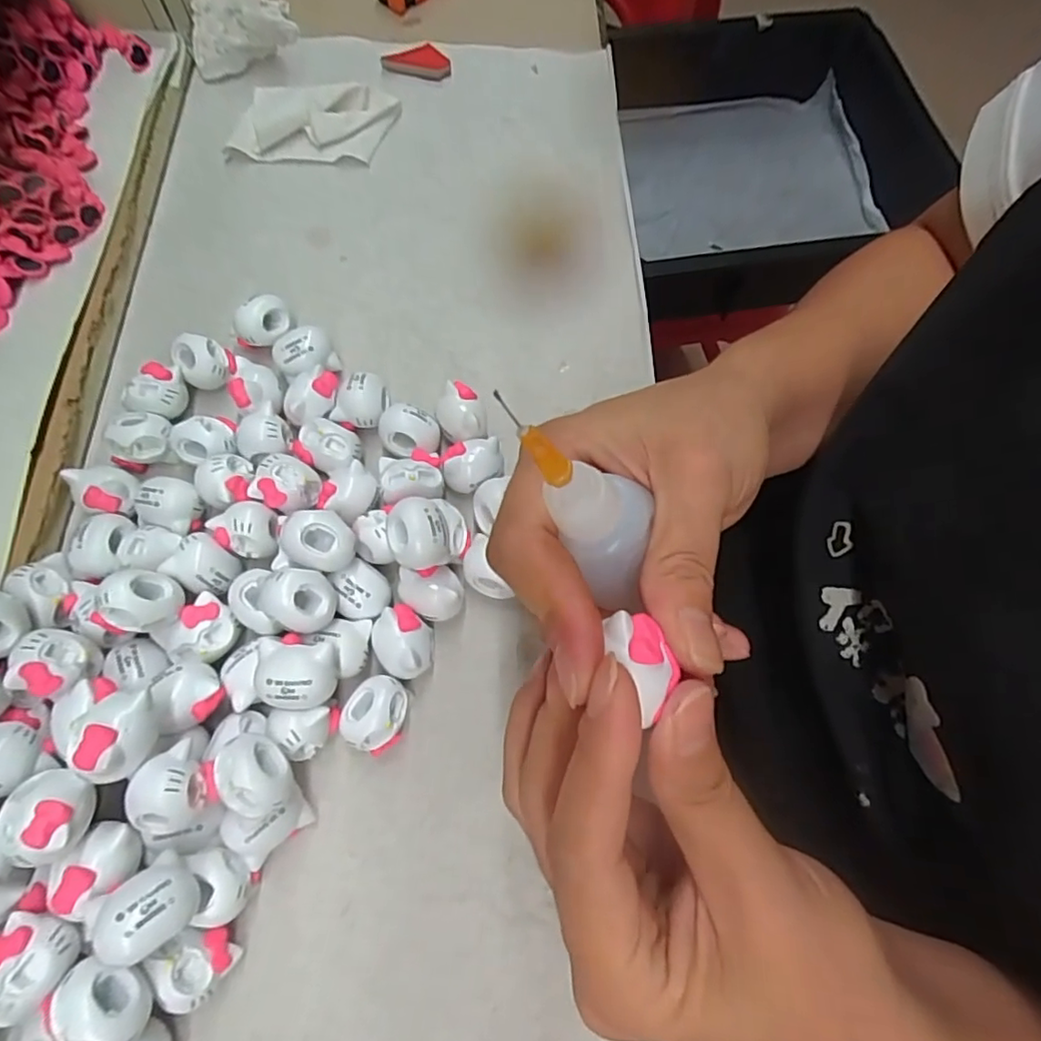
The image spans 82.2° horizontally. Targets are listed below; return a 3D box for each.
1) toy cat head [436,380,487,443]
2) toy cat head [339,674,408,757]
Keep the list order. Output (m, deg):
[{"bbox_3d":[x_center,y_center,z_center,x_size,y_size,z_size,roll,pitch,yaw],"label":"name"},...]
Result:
[{"bbox_3d":[-0.026,-0.044,0.255,0.018,0.019,0.024,-17,71,-7],"label":"toy cat head"},{"bbox_3d":[-0.051,0.069,0.215,0.020,0.018,0.025,28,72,9],"label":"toy cat head"}]

